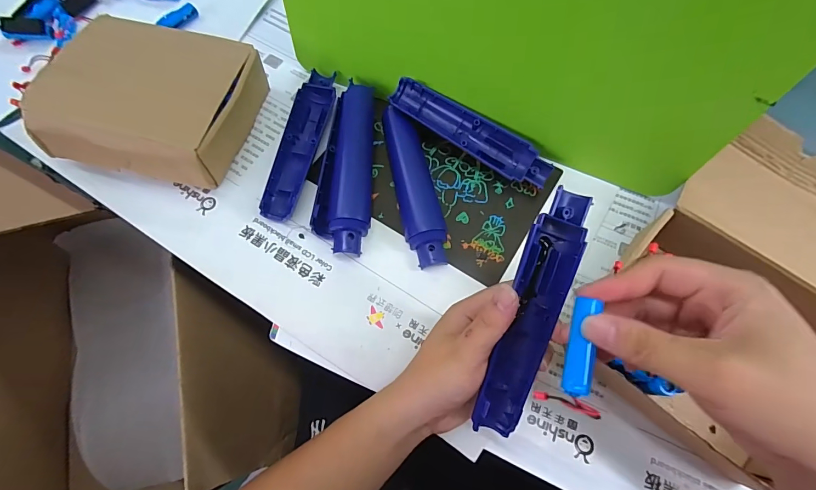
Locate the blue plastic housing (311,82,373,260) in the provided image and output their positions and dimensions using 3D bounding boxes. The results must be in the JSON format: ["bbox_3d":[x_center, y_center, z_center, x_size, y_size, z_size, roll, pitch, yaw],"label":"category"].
[{"bbox_3d":[-0.054,-0.077,0.370,0.048,0.019,0.173,6,71,3],"label":"blue plastic housing"}]

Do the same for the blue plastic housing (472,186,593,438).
[{"bbox_3d":[0.084,0.047,0.263,0.037,0.025,0.166,18,93,5],"label":"blue plastic housing"}]

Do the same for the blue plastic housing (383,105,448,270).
[{"bbox_3d":[0.006,-0.059,0.369,0.037,0.017,0.162,-12,71,-4],"label":"blue plastic housing"}]

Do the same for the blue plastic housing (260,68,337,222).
[{"bbox_3d":[-0.107,-0.101,0.391,0.038,0.020,0.165,12,71,5],"label":"blue plastic housing"}]

